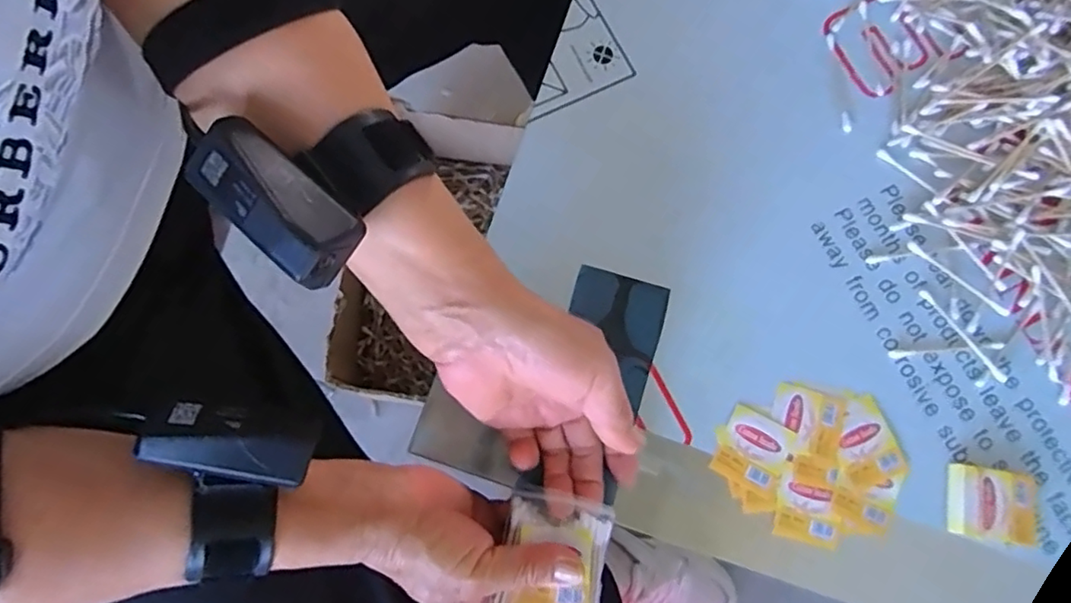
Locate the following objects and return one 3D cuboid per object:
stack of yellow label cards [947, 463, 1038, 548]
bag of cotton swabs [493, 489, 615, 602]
[{"bbox_3d":[0.273,0.122,0.360,0.049,0.013,0.042,11,79,4],"label":"stack of yellow label cards"},{"bbox_3d":[0.007,0.153,0.324,0.058,0.021,0.089,10,79,3],"label":"bag of cotton swabs"}]

